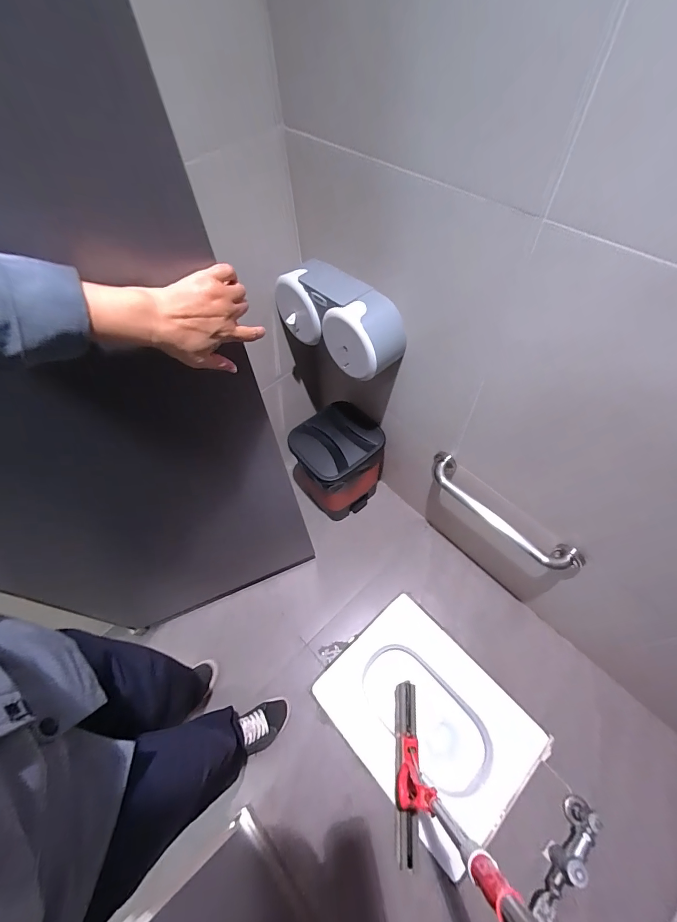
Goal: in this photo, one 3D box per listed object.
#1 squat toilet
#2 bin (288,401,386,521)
[{"bbox_3d":[0.257,0.769,1.142,0.414,0.220,0.535,-39,66,-21],"label":"squat toilet"},{"bbox_3d":[0.011,0.012,1.296,0.268,0.347,0.232,-35,65,-20],"label":"bin"}]

